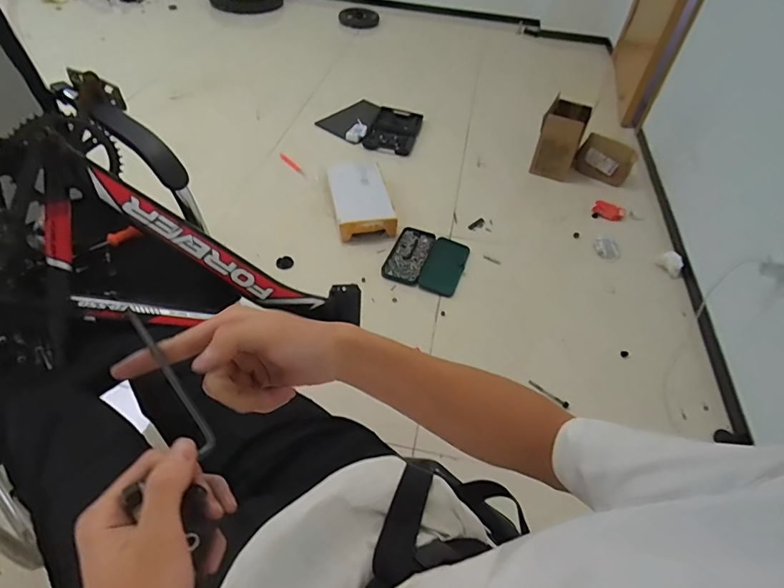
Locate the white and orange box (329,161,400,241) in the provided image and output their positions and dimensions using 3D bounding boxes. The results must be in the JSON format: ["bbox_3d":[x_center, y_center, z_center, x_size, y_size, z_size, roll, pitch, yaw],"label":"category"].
[{"bbox_3d":[-0.108,-0.334,1.632,0.199,0.100,0.308,-6,51,-12],"label":"white and orange box"}]

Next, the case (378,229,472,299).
[{"bbox_3d":[0.116,-0.115,1.530,0.248,0.035,0.267,18,50,9],"label":"case"}]

